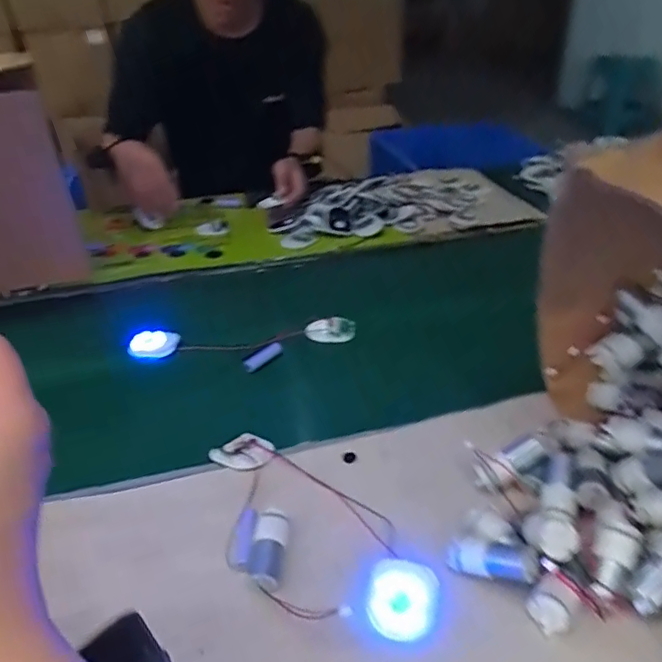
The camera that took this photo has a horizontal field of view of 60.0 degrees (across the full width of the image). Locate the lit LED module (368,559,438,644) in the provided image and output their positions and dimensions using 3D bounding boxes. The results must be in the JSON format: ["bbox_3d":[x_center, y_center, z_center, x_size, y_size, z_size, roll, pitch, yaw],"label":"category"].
[{"bbox_3d":[0.053,0.194,0.417,0.048,0.010,0.058,6,34,11],"label":"lit LED module"}]

